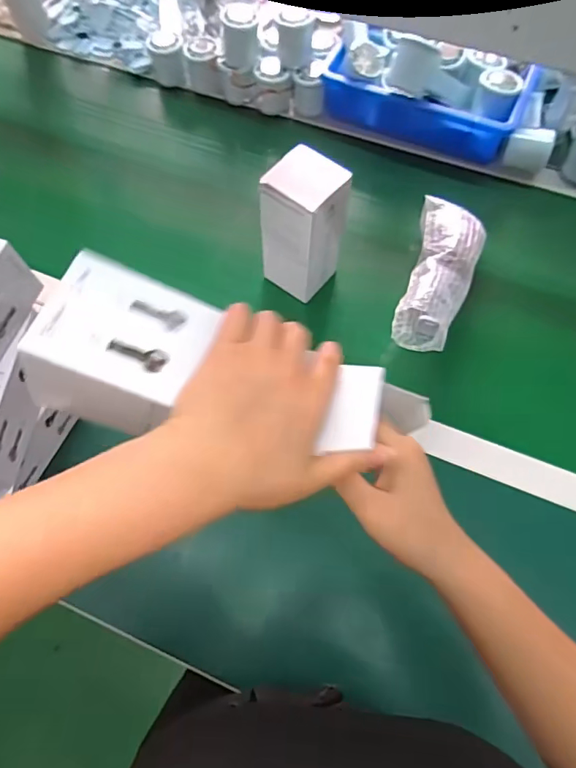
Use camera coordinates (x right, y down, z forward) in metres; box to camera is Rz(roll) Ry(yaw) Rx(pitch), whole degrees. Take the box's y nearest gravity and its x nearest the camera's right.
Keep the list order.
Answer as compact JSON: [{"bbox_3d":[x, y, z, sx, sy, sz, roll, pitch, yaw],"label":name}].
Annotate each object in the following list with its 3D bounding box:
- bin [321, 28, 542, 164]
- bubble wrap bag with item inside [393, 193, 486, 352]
[{"bbox_3d":[0.209,-0.437,0.735,0.282,0.077,0.140,26,70,12],"label":"bin"},{"bbox_3d":[0.188,-0.139,0.608,0.073,0.098,0.195,16,68,8],"label":"bubble wrap bag with item inside"}]

